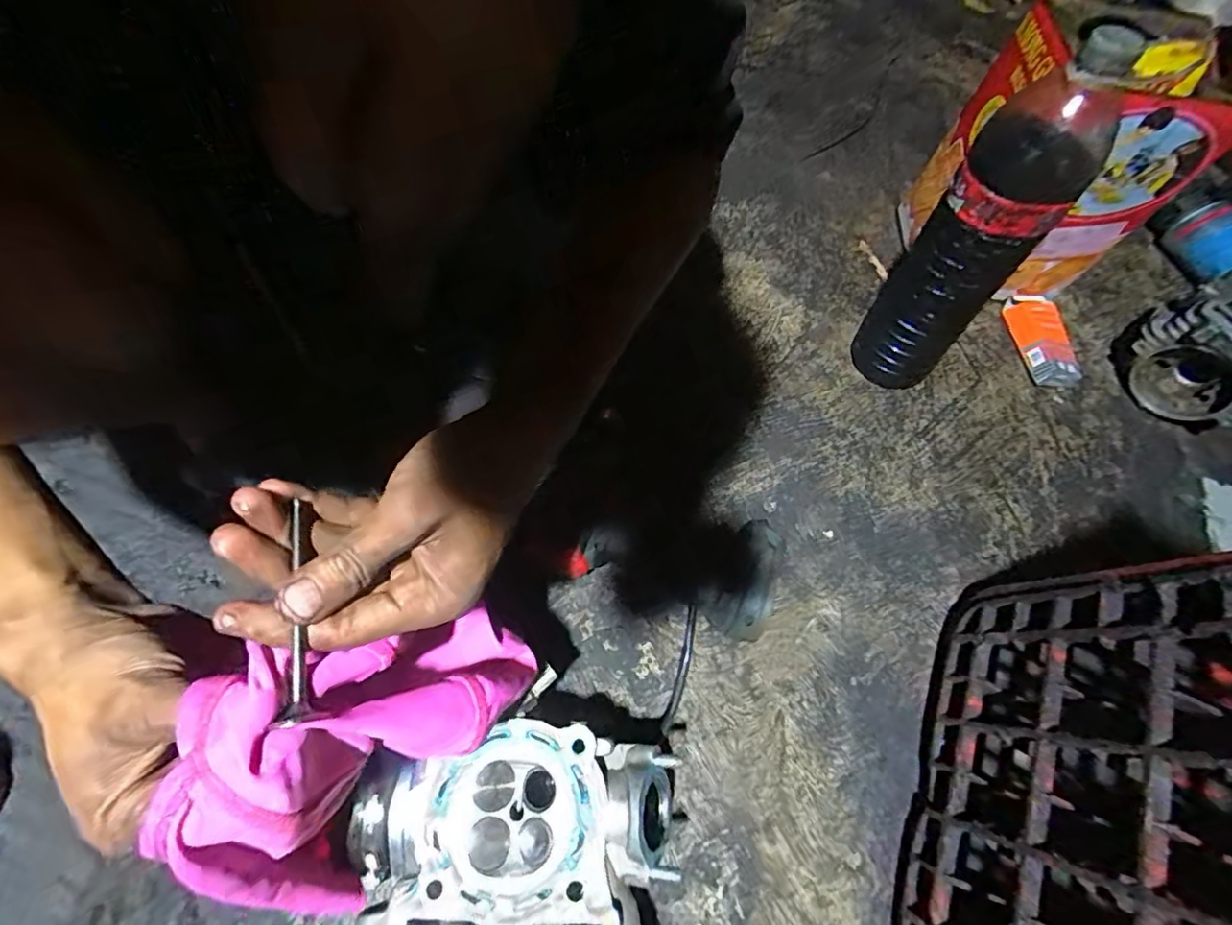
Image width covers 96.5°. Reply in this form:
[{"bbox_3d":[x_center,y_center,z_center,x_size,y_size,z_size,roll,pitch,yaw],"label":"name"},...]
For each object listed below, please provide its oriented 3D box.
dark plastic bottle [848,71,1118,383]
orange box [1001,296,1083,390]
[{"bbox_3d":[0.297,-0.174,0.479,0.087,0.271,0.079,38,70,15],"label":"dark plastic bottle"},{"bbox_3d":[0.480,-0.140,0.618,0.049,0.024,0.116,-1,66,-2],"label":"orange box"}]

